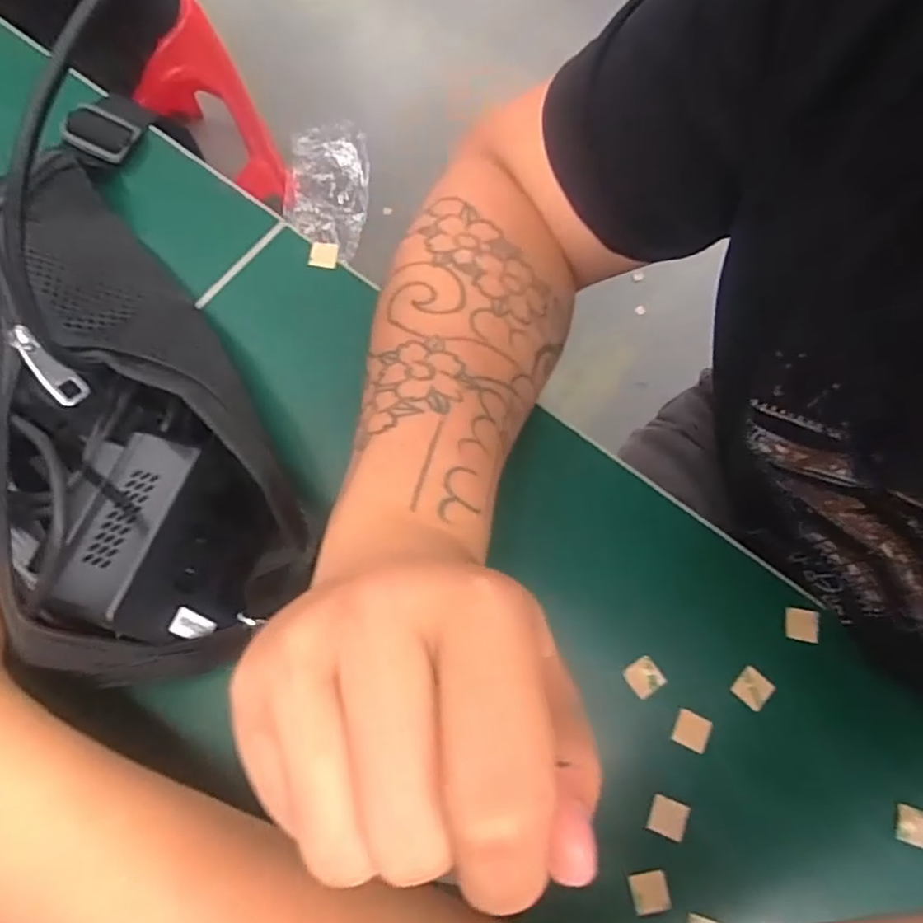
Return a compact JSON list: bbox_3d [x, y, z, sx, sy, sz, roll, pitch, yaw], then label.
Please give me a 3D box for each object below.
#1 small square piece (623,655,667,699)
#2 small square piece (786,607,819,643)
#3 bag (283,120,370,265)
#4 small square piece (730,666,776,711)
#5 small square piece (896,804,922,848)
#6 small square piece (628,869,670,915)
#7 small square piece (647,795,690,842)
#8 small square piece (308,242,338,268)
[{"bbox_3d":[0.089,0.105,0.319,0.017,0.004,0.016,-31,77,-10],"label":"small square piece"},{"bbox_3d":[0.171,0.082,0.329,0.014,0.004,0.016,10,74,1],"label":"small square piece"},{"bbox_3d":[-0.252,-0.507,1.227,0.149,0.037,0.324,2,74,-1],"label":"bag"},{"bbox_3d":[0.142,0.110,0.319,0.016,0.005,0.016,40,77,9],"label":"small square piece"},{"bbox_3d":[0.209,0.168,0.302,0.017,0.004,0.016,19,54,12],"label":"small square piece"},{"bbox_3d":[0.084,0.192,0.292,0.016,0.004,0.015,-8,74,-4],"label":"small square piece"},{"bbox_3d":[0.095,0.163,0.300,0.015,0.007,0.016,26,75,6],"label":"small square piece"},{"bbox_3d":[-0.080,-0.120,0.381,0.016,0.004,0.016,1,74,-1],"label":"small square piece"}]

